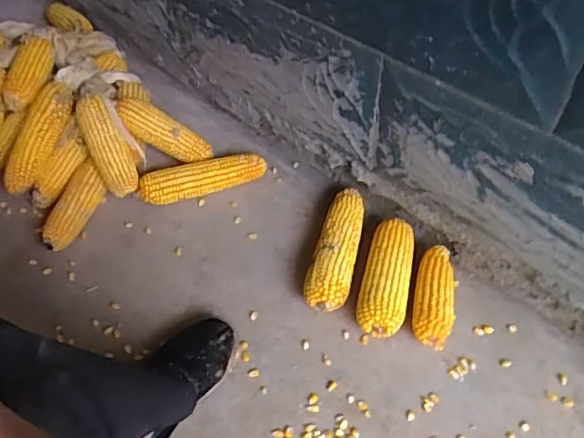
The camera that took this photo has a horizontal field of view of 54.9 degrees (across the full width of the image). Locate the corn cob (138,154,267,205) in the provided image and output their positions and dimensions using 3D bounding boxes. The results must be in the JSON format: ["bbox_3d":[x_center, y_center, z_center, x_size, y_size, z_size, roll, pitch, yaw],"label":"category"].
[{"bbox_3d":[-0.146,-0.065,0.936,0.208,0.052,0.047,-14,55,-6],"label":"corn cob"}]

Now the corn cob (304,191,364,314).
[{"bbox_3d":[0.067,0.045,0.830,0.059,0.056,0.193,10,54,10],"label":"corn cob"}]

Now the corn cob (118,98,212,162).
[{"bbox_3d":[-0.215,-0.147,0.946,0.167,0.042,0.058,30,55,-19],"label":"corn cob"}]

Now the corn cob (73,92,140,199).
[{"bbox_3d":[-0.299,-0.118,0.906,0.058,0.164,0.048,-24,17,-12],"label":"corn cob"}]

